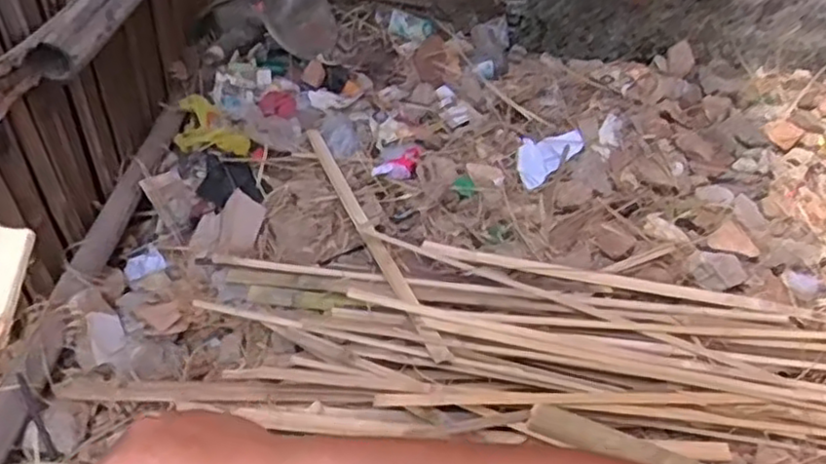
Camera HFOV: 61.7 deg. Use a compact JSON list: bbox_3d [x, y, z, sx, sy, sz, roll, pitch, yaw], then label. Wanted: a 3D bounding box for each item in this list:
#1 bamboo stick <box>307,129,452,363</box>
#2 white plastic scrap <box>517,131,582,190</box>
[{"bbox_3d":[-0.071,-0.010,1.089,0.031,0.011,0.544,-13,46,-21],"label":"bamboo stick"},{"bbox_3d":[0.254,-0.152,1.320,0.080,0.030,0.186,32,48,25],"label":"white plastic scrap"}]

